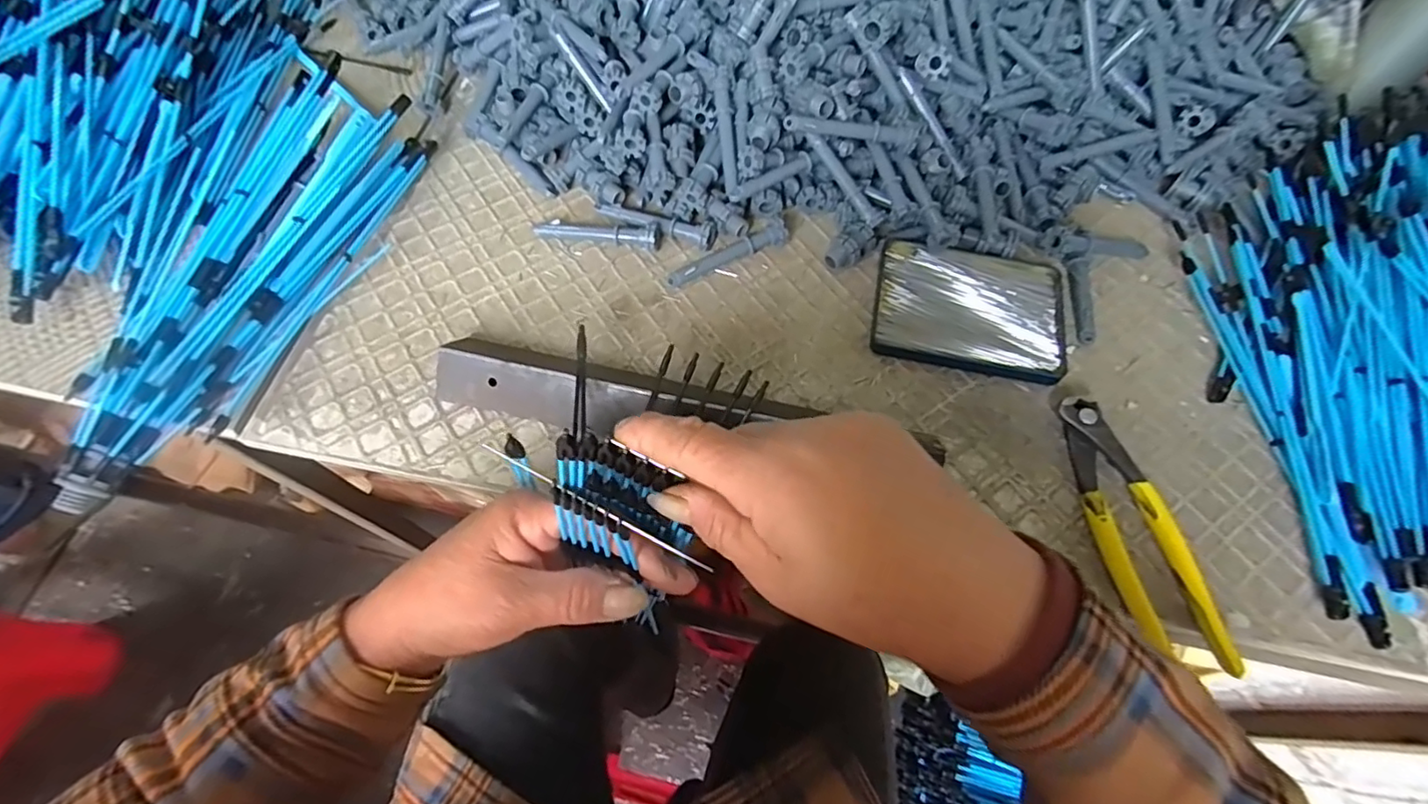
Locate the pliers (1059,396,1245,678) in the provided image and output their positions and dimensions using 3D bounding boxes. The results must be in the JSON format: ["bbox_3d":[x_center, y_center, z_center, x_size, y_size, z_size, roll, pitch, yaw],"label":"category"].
[{"bbox_3d":[0.244,0.073,0.354,0.042,0.018,0.162,-10,65,-6],"label":"pliers"}]

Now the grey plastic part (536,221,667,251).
[{"bbox_3d":[-0.086,-0.124,0.443,0.094,0.019,0.020,6,64,1],"label":"grey plastic part"}]

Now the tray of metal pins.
[{"bbox_3d":[0.181,-0.068,0.428,0.128,0.008,0.101,12,65,4],"label":"tray of metal pins"}]

